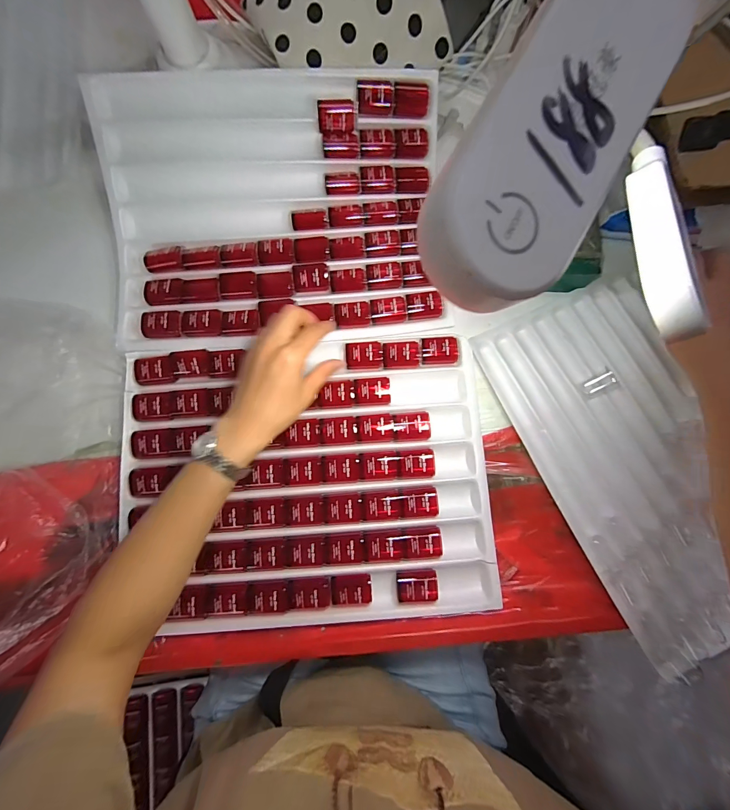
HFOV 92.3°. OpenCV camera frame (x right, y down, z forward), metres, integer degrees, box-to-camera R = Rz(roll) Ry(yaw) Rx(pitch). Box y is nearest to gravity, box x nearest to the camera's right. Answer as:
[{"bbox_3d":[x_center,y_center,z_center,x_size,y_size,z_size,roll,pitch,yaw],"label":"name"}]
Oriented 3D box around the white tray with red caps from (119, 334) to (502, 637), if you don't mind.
[{"bbox_3d":[-0.061,0.075,0.381,0.380,0.028,0.298,-4,78,-2],"label":"white tray with red caps"}]

